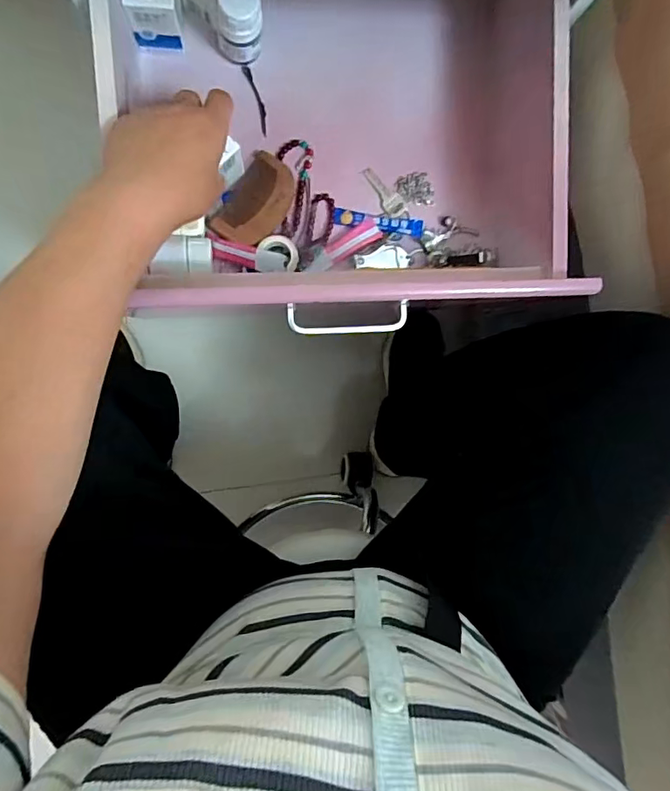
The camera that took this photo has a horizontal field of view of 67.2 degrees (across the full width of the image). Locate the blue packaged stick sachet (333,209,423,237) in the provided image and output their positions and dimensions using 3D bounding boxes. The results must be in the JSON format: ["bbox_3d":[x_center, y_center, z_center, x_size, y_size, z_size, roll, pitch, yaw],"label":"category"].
[{"bbox_3d":[0.040,-0.160,0.466,0.082,0.007,0.015,10,89,4],"label":"blue packaged stick sachet"}]

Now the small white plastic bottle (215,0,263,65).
[{"bbox_3d":[-0.077,-0.303,0.409,0.039,0.056,0.044,-7,91,-9],"label":"small white plastic bottle"}]

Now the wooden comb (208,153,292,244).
[{"bbox_3d":[-0.070,-0.172,0.447,0.046,0.014,0.086,35,85,-7],"label":"wooden comb"}]

